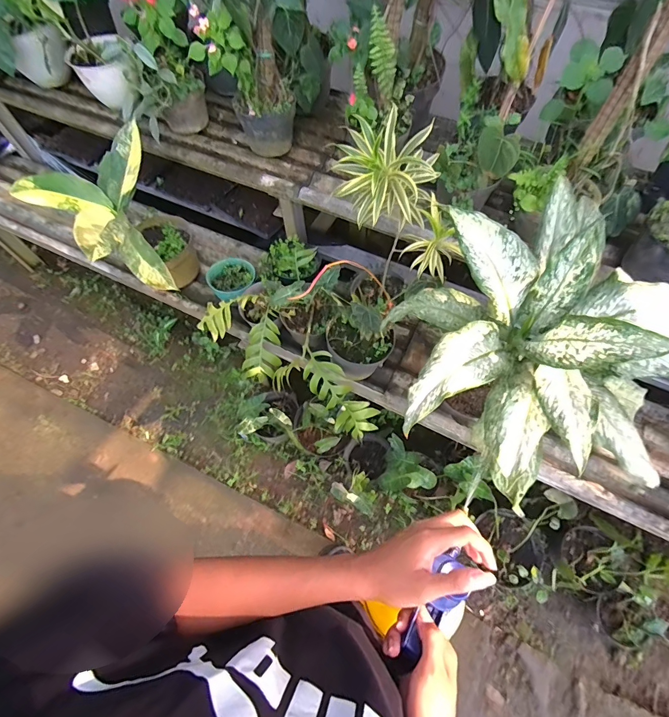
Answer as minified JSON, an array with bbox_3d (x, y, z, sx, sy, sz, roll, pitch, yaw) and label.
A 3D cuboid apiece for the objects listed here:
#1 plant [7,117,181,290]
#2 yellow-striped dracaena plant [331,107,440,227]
[{"bbox_3d":[-0.608,-0.416,1.045,0.402,0.265,0.319,36,70,19],"label":"plant"},{"bbox_3d":[0.105,-0.388,0.757,0.208,0.166,0.198,6,64,6],"label":"yellow-striped dracaena plant"}]

